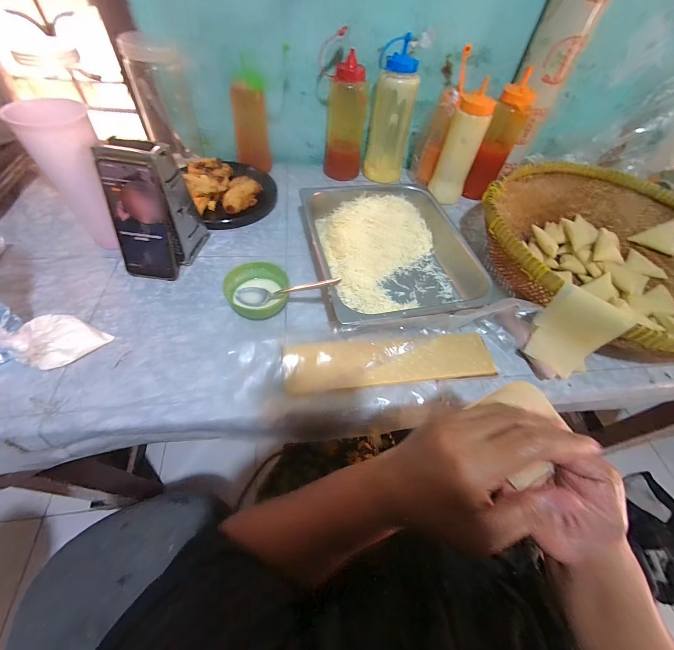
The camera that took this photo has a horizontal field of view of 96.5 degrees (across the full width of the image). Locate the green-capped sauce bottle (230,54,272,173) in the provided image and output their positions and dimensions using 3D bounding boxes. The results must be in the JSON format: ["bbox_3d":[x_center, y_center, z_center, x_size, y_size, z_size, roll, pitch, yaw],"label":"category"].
[{"bbox_3d":[-0.183,-0.430,0.640,0.072,0.183,0.062,-8,55,-11],"label":"green-capped sauce bottle"}]

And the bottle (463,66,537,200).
[{"bbox_3d":[0.334,-0.375,0.634,0.067,0.205,0.061,30,57,16],"label":"bottle"}]

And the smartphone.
[{"bbox_3d":[-0.284,-0.150,0.436,0.077,0.177,0.014,2,34,-6],"label":"smartphone"}]

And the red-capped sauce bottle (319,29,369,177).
[{"bbox_3d":[0.014,-0.444,0.646,0.093,0.222,0.078,-13,56,-14],"label":"red-capped sauce bottle"}]

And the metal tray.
[{"bbox_3d":[0.098,-0.138,0.521,0.269,0.052,0.317,-8,55,-11],"label":"metal tray"}]

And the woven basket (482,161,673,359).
[{"bbox_3d":[0.467,-0.122,0.518,0.426,0.096,0.402,3,54,-4],"label":"woven basket"}]

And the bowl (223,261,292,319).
[{"bbox_3d":[-0.119,-0.050,0.450,0.091,0.038,0.088,3,54,-4],"label":"bowl"}]

